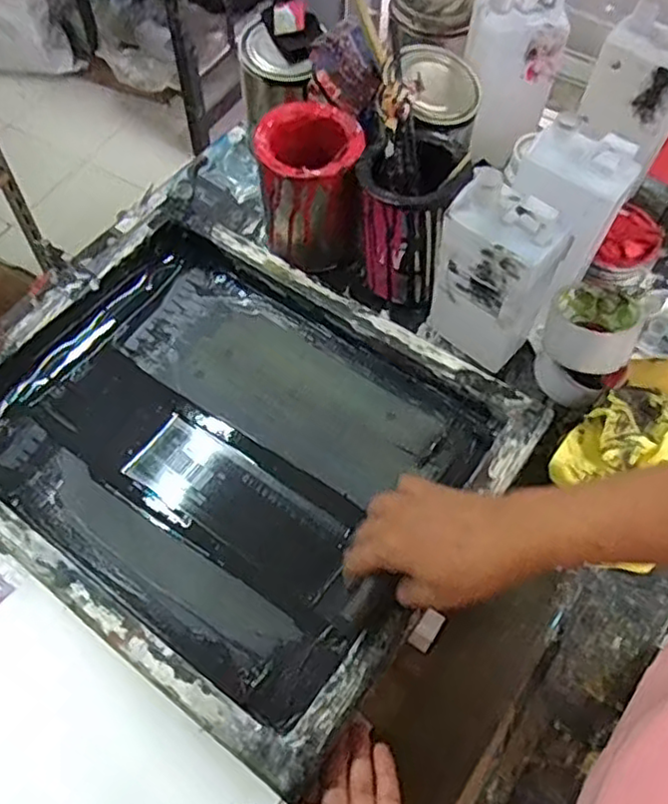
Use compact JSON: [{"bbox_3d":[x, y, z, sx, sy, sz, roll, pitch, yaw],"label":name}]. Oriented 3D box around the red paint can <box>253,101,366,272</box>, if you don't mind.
[{"bbox_3d":[-0.025,-0.229,0.731,0.105,0.139,0.107,-8,63,-5],"label":"red paint can"}]

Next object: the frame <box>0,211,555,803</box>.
[{"bbox_3d":[-0.107,0.036,0.654,0.484,0.058,0.391,33,64,18],"label":"frame"}]

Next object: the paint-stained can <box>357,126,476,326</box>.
[{"bbox_3d":[0.075,-0.194,0.711,0.106,0.142,0.124,19,63,9],"label":"paint-stained can"}]

